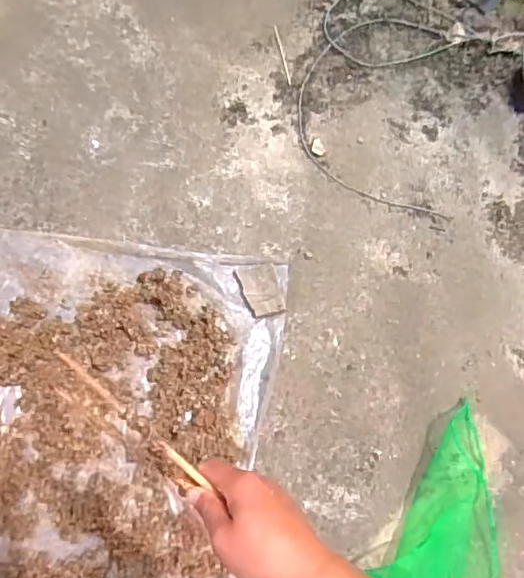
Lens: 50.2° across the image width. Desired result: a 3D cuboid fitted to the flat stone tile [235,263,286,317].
[{"bbox_3d":[0.000,0.001,1.425,0.095,0.009,0.137,-16,77,-6],"label":"flat stone tile"}]

